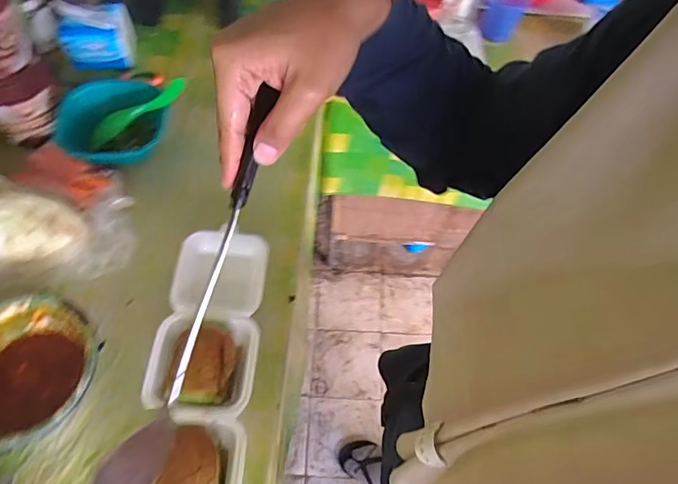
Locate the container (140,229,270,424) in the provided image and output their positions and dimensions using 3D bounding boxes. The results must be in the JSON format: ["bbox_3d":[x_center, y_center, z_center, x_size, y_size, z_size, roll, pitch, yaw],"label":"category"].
[{"bbox_3d":[-0.170,0.105,0.657,0.128,0.060,0.256,4,58,-1],"label":"container"}]

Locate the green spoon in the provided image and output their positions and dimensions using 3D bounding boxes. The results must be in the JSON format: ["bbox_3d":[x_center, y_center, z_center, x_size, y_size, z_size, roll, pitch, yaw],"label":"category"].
[{"bbox_3d":[-0.338,-0.222,0.822,0.184,0.031,0.032,-29,62,3],"label":"green spoon"}]

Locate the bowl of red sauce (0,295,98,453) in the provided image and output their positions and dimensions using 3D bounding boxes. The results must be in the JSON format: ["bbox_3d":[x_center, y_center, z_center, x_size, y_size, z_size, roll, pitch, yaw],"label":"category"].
[{"bbox_3d":[-0.392,0.167,0.604,0.171,0.065,0.180,1,58,-2],"label":"bowl of red sauce"}]

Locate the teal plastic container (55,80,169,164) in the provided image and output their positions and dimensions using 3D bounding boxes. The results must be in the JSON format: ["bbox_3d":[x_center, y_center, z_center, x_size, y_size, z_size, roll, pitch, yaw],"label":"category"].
[{"bbox_3d":[-0.379,-0.192,0.820,0.175,0.064,0.167,-1,58,-4],"label":"teal plastic container"}]

